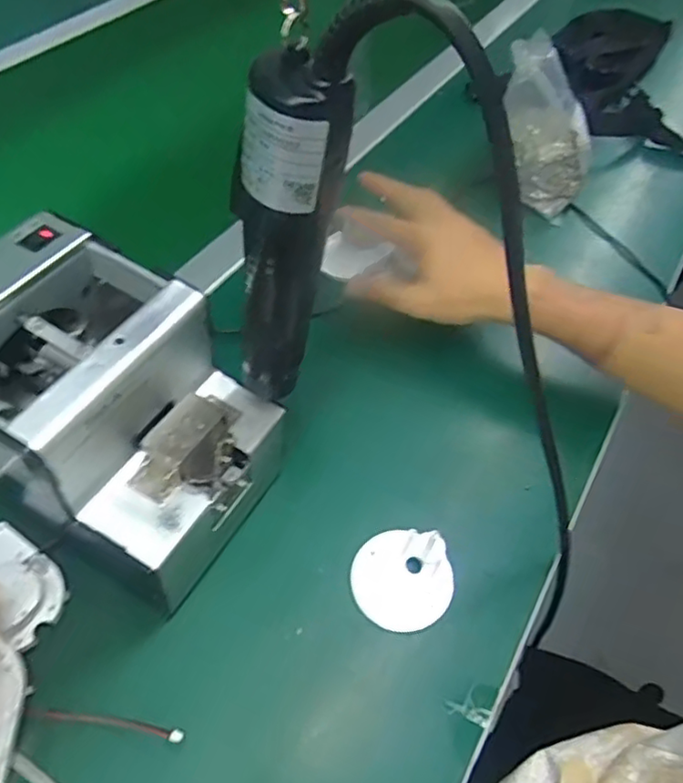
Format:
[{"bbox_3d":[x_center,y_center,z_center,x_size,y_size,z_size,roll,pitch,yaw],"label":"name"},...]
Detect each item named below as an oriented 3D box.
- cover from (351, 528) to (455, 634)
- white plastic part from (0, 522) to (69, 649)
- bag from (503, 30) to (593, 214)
[{"bbox_3d":[0.040,0.121,0.407,0.063,0.016,0.061,2,52,-3],"label":"cover"},{"bbox_3d":[-0.203,0.114,0.368,0.076,0.017,0.059,30,56,17],"label":"white plastic part"},{"bbox_3d":[0.218,-0.282,0.670,0.078,0.171,0.061,-21,16,-19],"label":"bag"}]

